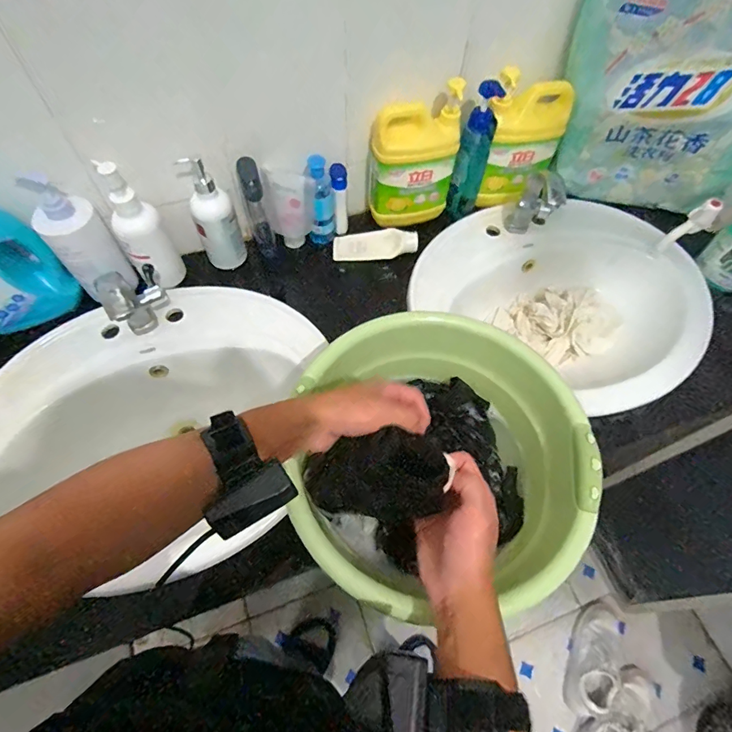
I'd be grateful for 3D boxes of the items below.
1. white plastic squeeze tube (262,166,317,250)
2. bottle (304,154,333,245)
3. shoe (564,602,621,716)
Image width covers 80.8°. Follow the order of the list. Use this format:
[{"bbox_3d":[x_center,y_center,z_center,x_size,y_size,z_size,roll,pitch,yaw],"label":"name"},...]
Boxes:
[{"bbox_3d":[-0.135,-0.275,0.748,0.096,0.157,0.035,15,61,7],"label":"white plastic squeeze tube"},{"bbox_3d":[-0.079,-0.286,0.757,0.042,0.155,0.043,6,60,1],"label":"bottle"},{"bbox_3d":[0.614,0.765,1.127,0.127,0.114,0.278,25,63,12],"label":"shoe"}]

